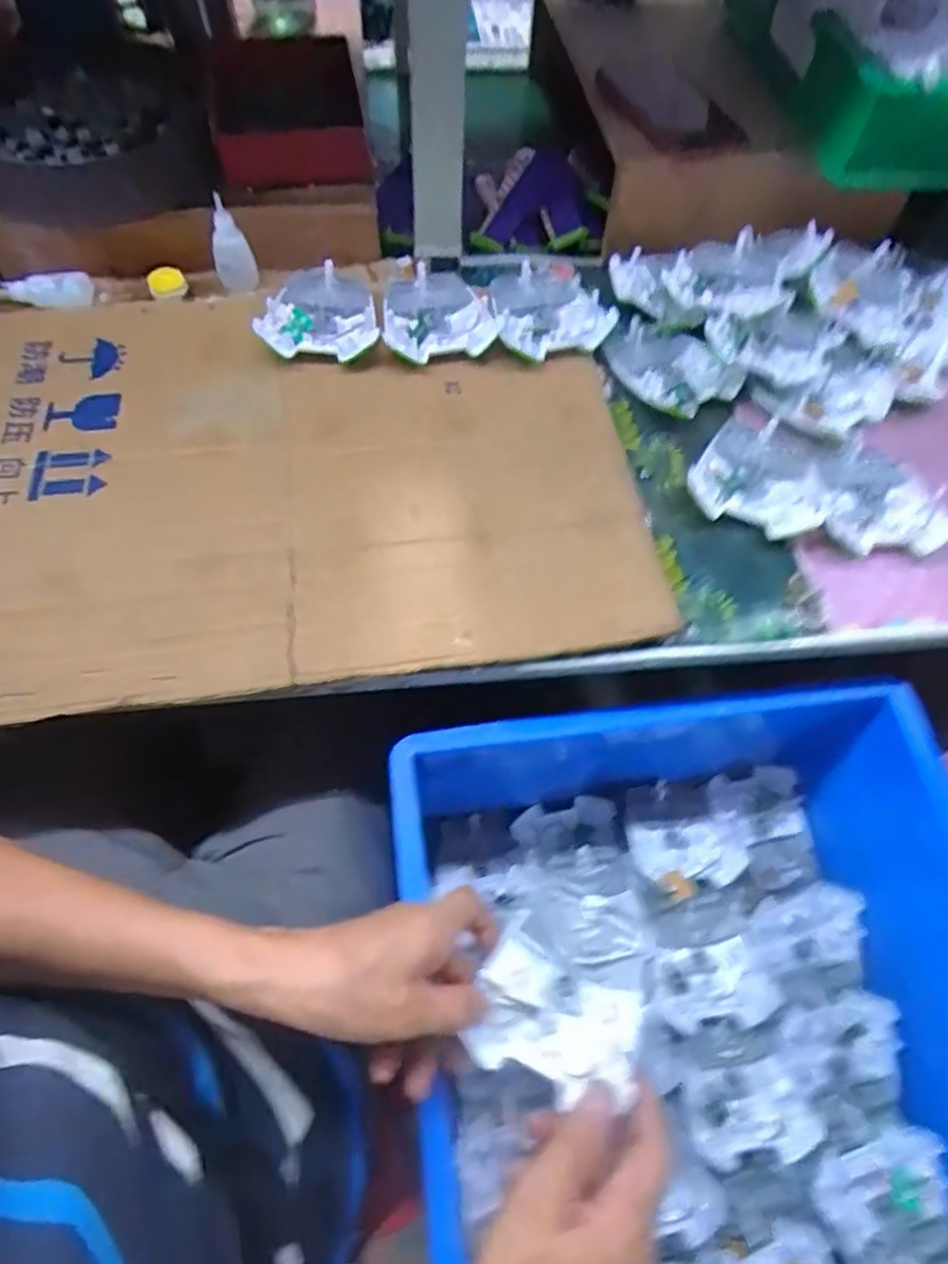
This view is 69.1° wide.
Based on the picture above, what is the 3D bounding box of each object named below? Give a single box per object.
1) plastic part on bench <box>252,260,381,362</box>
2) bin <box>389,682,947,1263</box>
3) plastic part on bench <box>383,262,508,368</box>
[{"bbox_3d":[-0.131,-0.281,0.593,0.094,0.024,0.101,-1,63,-3],"label":"plastic part on bench"},{"bbox_3d":[0.199,0.338,0.508,0.432,0.210,0.522,-5,63,-5],"label":"bin"},{"bbox_3d":[-0.035,-0.281,0.610,0.099,0.027,0.102,-14,64,-9],"label":"plastic part on bench"}]

